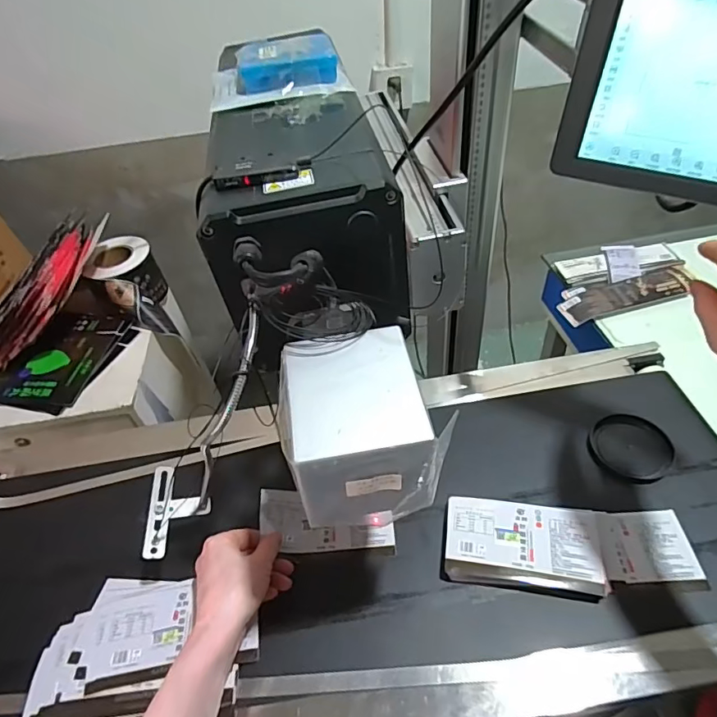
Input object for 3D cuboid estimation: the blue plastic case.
[{"bbox_3d":[-0.084,-0.340,0.560,0.112,0.033,0.095,-12,46,-6],"label":"blue plastic case"}]

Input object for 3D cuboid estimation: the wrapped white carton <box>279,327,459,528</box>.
[{"bbox_3d":[-0.005,0.055,0.378,0.112,0.083,0.124,-11,46,-5],"label":"wrapped white carton"}]

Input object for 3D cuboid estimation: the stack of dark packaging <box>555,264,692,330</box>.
[{"bbox_3d":[0.498,-0.120,0.905,0.245,0.009,0.084,-14,51,1],"label":"stack of dark packaging"}]

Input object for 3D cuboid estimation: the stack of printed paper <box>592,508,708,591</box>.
[{"bbox_3d":[0.303,0.199,0.512,0.091,0.009,0.079,-1,46,4],"label":"stack of printed paper"}]

